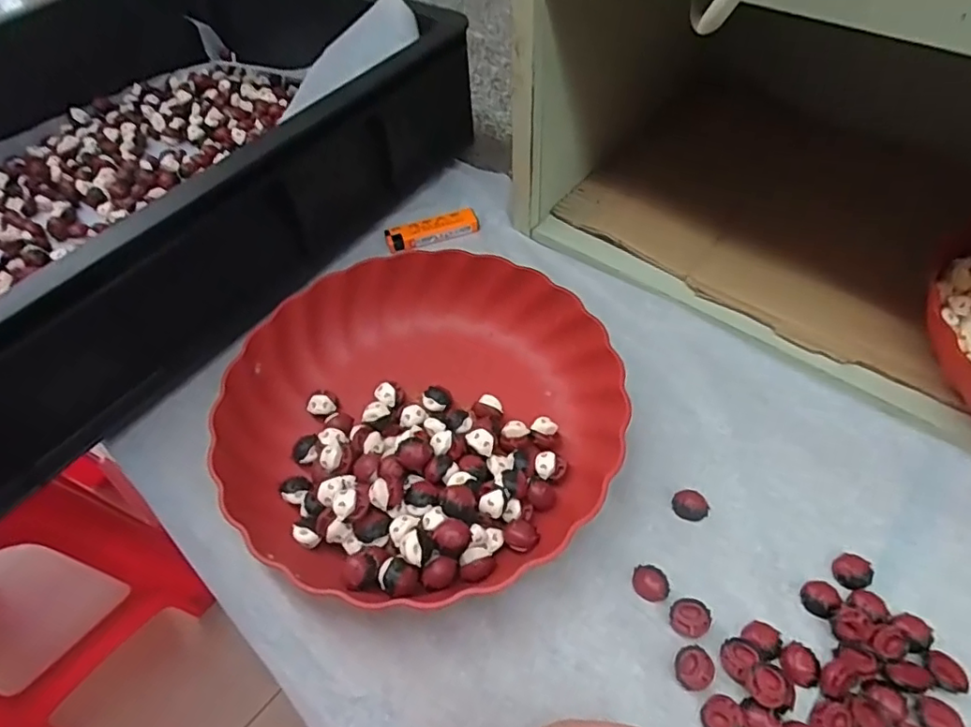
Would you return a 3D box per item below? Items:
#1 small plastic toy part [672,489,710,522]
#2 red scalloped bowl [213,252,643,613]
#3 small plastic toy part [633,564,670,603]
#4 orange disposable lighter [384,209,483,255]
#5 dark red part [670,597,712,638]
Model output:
[{"bbox_3d":[0.124,0.085,0.352,0.021,0.006,0.019,29,59,23],"label":"small plastic toy part"},{"bbox_3d":[-0.042,0.027,0.377,0.235,0.048,0.236,-2,53,2],"label":"red scalloped bowl"},{"bbox_3d":[0.092,0.122,0.324,0.021,0.006,0.018,33,61,25],"label":"small plastic toy part"},{"bbox_3d":[-0.046,-0.116,0.508,0.081,0.011,0.022,-16,52,-10],"label":"orange disposable lighter"},{"bbox_3d":[0.109,0.136,0.311,0.020,0.008,0.018,21,57,18],"label":"dark red part"}]

